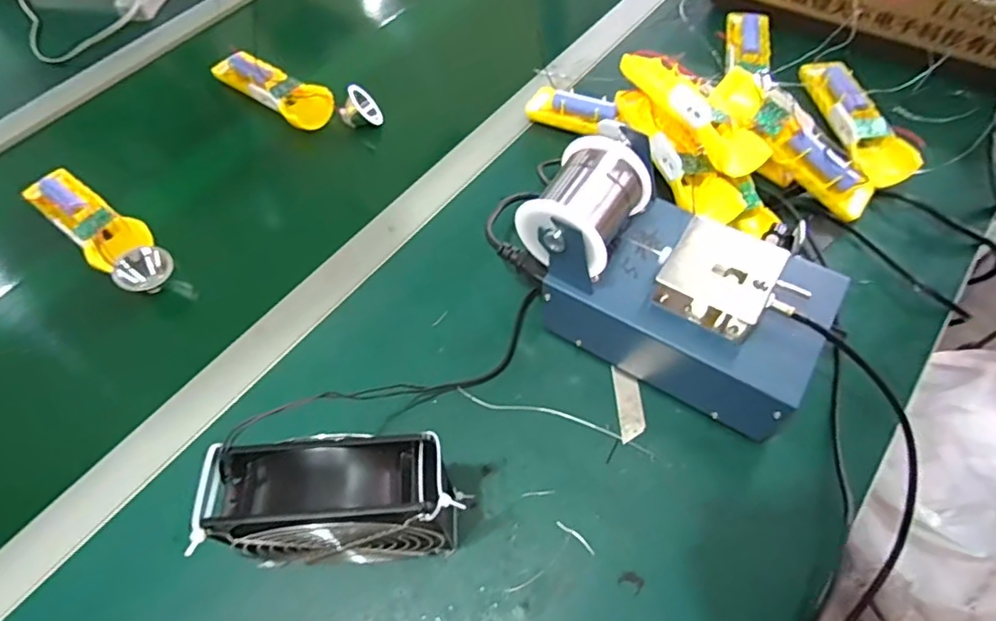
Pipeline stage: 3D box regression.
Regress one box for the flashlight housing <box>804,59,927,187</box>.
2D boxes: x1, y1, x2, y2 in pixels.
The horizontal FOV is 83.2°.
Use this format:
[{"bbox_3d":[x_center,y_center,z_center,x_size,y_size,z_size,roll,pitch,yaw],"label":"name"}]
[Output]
[{"bbox_3d":[0.347,-0.185,0.542,0.049,0.033,0.169,-4,60,1],"label":"flashlight housing"}]

